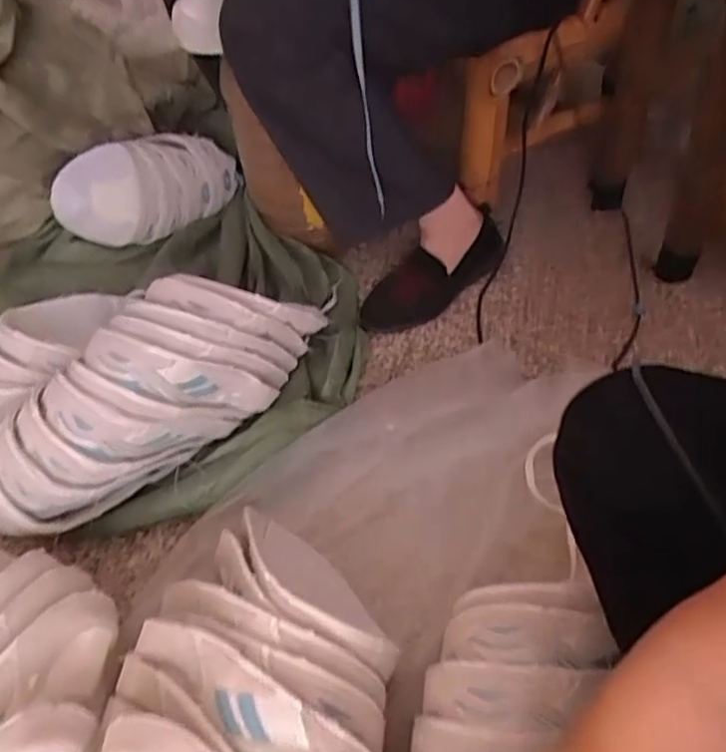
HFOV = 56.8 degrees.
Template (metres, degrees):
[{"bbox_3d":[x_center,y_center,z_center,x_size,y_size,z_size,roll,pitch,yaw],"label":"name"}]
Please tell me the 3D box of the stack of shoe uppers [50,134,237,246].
[{"bbox_3d":[-0.361,-0.292,1.070,0.296,0.147,0.088,-11,47,13],"label":"stack of shoe uppers"}]

